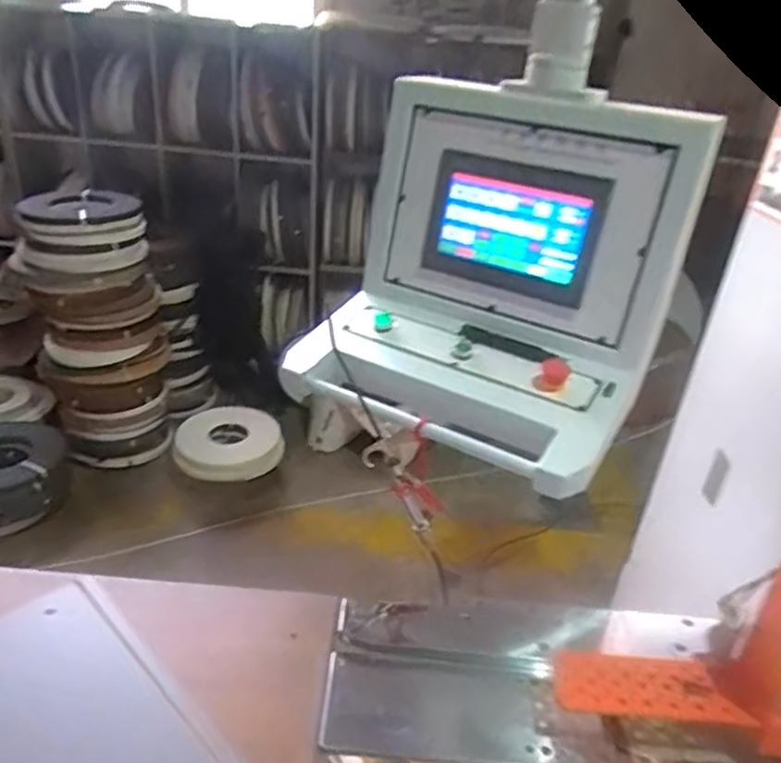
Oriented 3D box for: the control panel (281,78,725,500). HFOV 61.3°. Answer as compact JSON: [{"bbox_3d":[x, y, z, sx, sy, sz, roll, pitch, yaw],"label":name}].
[{"bbox_3d":[0.130,-0.179,0.947,0.486,0.409,0.339,19,31,24],"label":"control panel"}]

